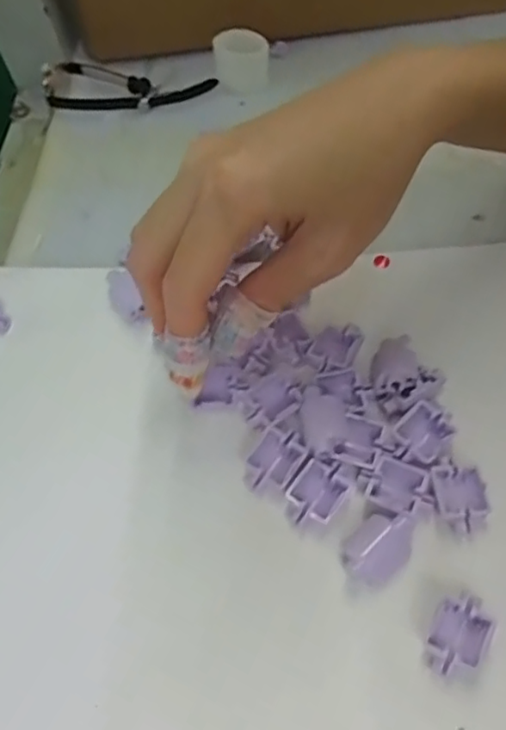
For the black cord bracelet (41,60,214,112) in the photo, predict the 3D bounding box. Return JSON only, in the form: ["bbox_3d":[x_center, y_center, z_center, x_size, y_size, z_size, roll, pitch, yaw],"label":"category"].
[{"bbox_3d":[-0.078,-0.172,0.383,0.103,0.015,0.033,5,59,9],"label":"black cord bracelet"}]

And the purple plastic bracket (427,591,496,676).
[{"bbox_3d":[0.071,0.093,0.215,0.018,0.007,0.027,26,64,20],"label":"purple plastic bracket"}]

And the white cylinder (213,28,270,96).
[{"bbox_3d":[-0.007,-0.186,0.381,0.033,0.028,0.025,-6,58,2],"label":"white cylinder"}]

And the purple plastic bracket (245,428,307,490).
[{"bbox_3d":[0.009,0.037,0.251,0.018,0.004,0.025,30,66,22],"label":"purple plastic bracket"}]

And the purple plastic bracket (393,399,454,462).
[{"bbox_3d":[0.070,0.026,0.251,0.021,0.007,0.017,-42,63,-18],"label":"purple plastic bracket"}]

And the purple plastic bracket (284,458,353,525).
[{"bbox_3d":[0.026,0.049,0.245,0.019,0.008,0.024,35,68,24],"label":"purple plastic bracket"}]

